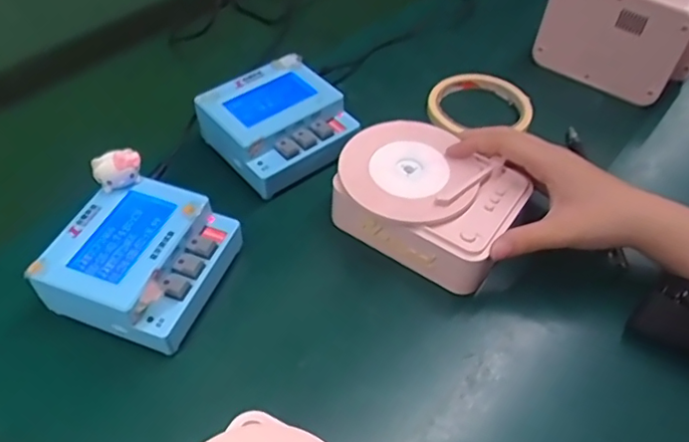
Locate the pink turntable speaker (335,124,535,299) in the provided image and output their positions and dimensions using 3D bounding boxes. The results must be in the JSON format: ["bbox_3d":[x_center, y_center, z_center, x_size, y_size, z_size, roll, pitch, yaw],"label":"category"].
[{"bbox_3d":[0.061,-0.018,0.436,0.128,0.047,0.093,28,55,22],"label":"pink turntable speaker"}]

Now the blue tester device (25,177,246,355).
[{"bbox_3d":[-0.135,0.029,0.398,0.101,0.051,0.105,15,51,13],"label":"blue tester device"}]

